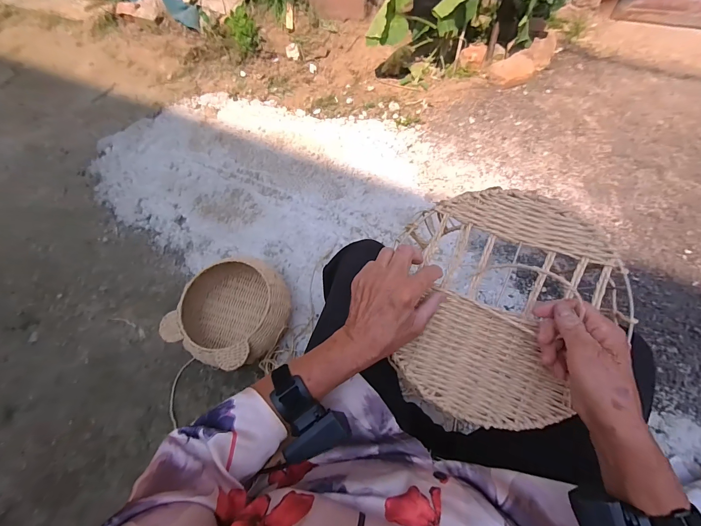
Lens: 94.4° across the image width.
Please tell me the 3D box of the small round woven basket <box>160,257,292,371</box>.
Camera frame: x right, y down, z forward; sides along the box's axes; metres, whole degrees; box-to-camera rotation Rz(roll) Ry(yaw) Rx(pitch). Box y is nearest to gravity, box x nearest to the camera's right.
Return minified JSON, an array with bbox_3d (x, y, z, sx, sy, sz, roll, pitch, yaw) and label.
[{"bbox_3d":[-0.309,0.135,0.876,0.271,0.149,0.271,0,59,0],"label":"small round woven basket"}]

